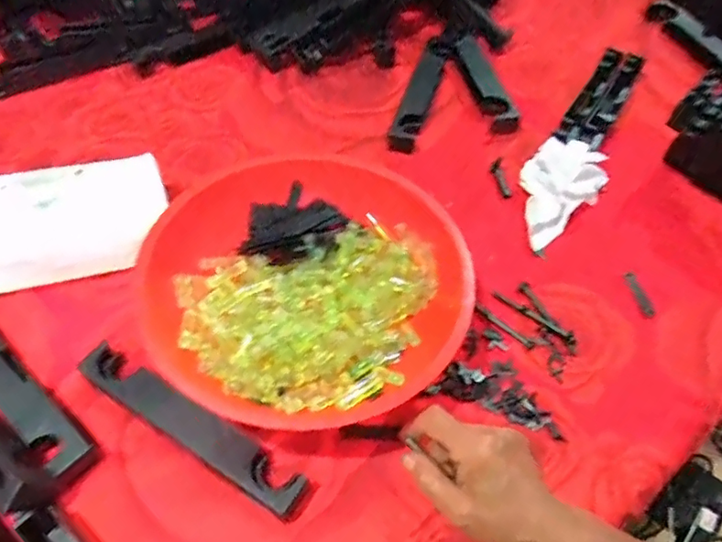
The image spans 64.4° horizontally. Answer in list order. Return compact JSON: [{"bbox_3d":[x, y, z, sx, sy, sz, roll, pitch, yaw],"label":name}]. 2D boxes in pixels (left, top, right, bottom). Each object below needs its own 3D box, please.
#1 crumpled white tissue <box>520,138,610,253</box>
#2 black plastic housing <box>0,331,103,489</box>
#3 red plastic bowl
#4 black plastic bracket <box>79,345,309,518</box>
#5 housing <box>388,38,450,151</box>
[{"bbox_3d":[0.186,-0.075,0.554,0.076,0.041,0.118,26,57,17],"label":"crumpled white tissue"},{"bbox_3d":[-0.260,0.078,0.421,0.193,0.024,0.032,36,60,23],"label":"black plastic housing"},{"bbox_3d":[-0.039,0.017,0.463,0.239,0.078,0.239,1,53,-1],"label":"red plastic bowl"},{"bbox_3d":[-0.119,0.110,0.408,0.186,0.029,0.033,27,57,17],"label":"black plastic bracket"},{"bbox_3d":[0.070,-0.213,0.667,0.034,0.019,0.210,15,54,9],"label":"housing"}]

